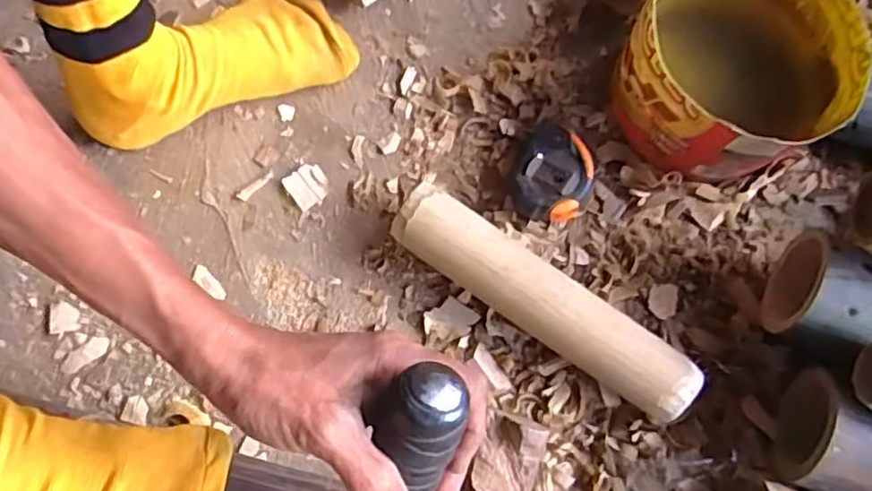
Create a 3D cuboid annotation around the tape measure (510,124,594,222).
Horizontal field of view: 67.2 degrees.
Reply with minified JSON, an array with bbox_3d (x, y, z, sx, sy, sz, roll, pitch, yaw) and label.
[{"bbox_3d":[0.089,-0.053,0.502,0.059,0.036,0.073,15,78,3],"label":"tape measure"}]

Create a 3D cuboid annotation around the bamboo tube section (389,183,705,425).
[{"bbox_3d":[0.074,0.040,0.471,0.231,0.053,0.047,34,79,7],"label":"bamboo tube section"}]

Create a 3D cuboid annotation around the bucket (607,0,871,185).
[{"bbox_3d":[0.215,-0.131,0.487,0.142,0.102,0.155,-20,78,-4],"label":"bucket"}]

